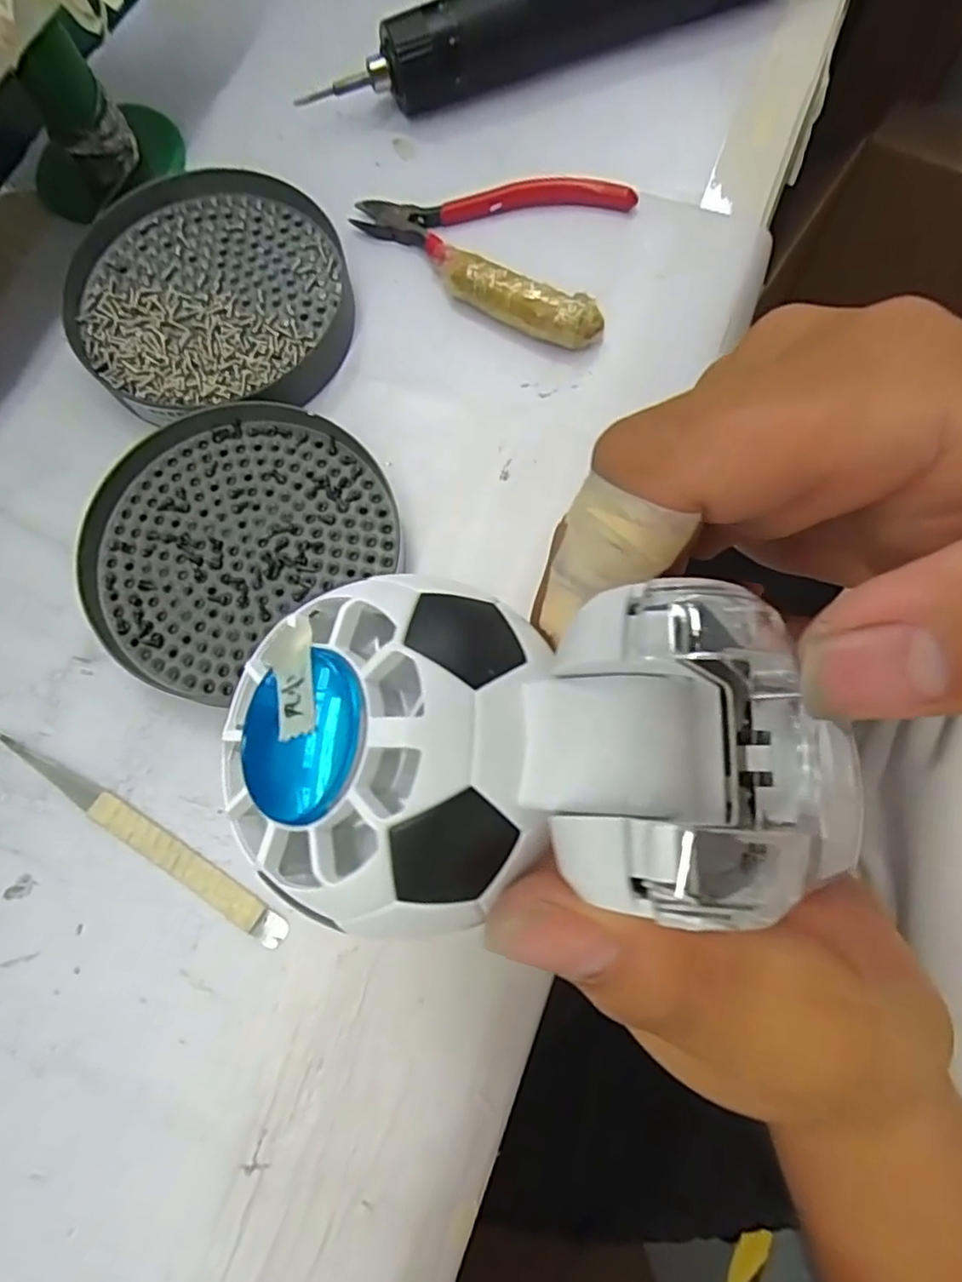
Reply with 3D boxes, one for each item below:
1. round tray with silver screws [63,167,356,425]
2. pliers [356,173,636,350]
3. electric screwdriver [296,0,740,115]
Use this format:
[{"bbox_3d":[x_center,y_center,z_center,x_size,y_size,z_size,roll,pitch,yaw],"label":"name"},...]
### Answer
[{"bbox_3d":[-0.113,-0.143,0.270,0.113,0.016,0.110,0,76,1],"label":"round tray with silver screws"},{"bbox_3d":[0.001,-0.172,0.275,0.115,0.020,0.080,14,77,4],"label":"pliers"},{"bbox_3d":[0.054,-0.295,0.294,0.275,0.038,0.033,-23,77,-4],"label":"electric screwdriver"}]

